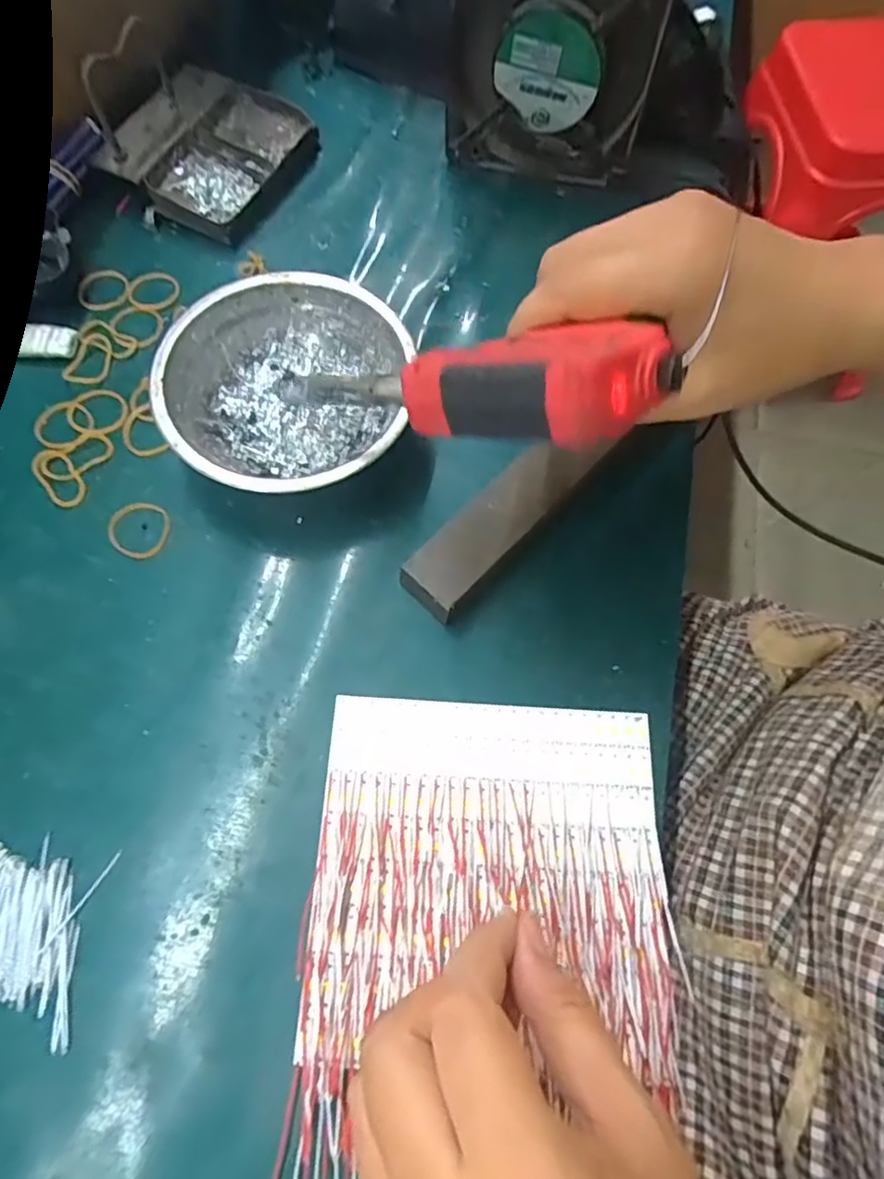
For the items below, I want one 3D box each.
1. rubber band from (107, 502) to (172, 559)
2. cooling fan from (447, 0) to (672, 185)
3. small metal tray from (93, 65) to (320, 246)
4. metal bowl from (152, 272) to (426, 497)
[{"bbox_3d":[-0.153,-0.031,0.312,0.030,0.004,0.030,1,69,-1],"label":"rubber band"},{"bbox_3d":[0.065,-0.309,0.361,0.120,0.124,0.043,13,69,4],"label":"cooling fan"},{"bbox_3d":[-0.147,-0.284,0.397,0.103,0.027,0.110,26,70,8],"label":"small metal tray"},{"bbox_3d":[-0.077,-0.099,0.319,0.118,0.042,0.122,1,69,-1],"label":"metal bowl"}]

